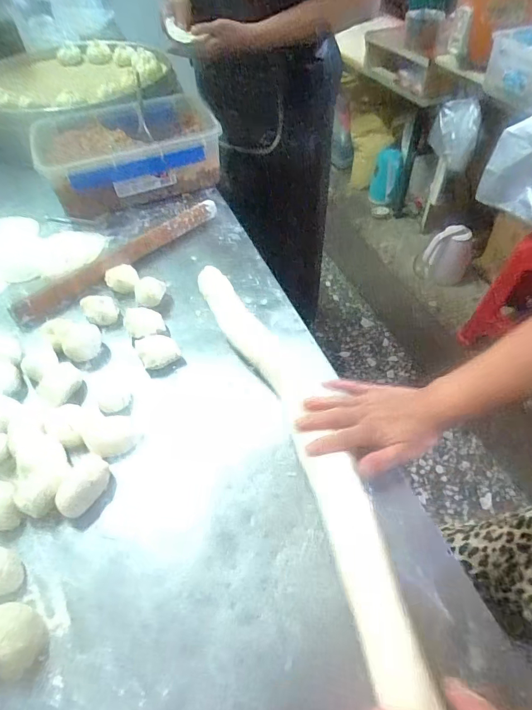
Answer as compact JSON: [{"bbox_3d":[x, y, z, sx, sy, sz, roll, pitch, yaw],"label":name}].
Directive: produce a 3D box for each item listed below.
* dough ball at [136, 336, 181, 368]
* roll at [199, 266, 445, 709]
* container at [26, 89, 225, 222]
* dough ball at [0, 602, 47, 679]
[{"bbox_3d":[-0.157,-0.009,0.599,0.053,0.032,0.065,-24,53,-18],"label":"dough ball"},{"bbox_3d":[0.046,0.104,0.470,0.096,0.044,0.672,-16,47,-11],"label":"roll"},{"bbox_3d":[-0.280,-0.427,0.889,0.366,0.117,0.247,-21,53,-14],"label":"container"},{"bbox_3d":[-0.224,0.250,0.367,0.048,0.041,0.050,-1,49,1],"label":"dough ball"}]

